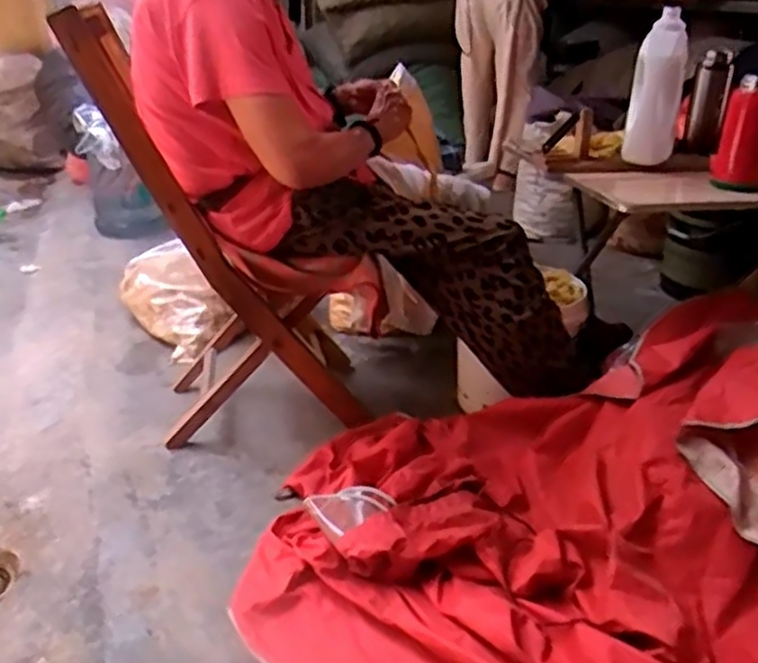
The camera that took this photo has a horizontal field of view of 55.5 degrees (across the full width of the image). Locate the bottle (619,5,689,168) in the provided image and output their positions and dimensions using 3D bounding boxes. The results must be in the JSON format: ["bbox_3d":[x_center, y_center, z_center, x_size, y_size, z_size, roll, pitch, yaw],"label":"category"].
[{"bbox_3d":[0.495,-0.418,1.294,0.088,0.263,0.070,8,27,16],"label":"bottle"}]

